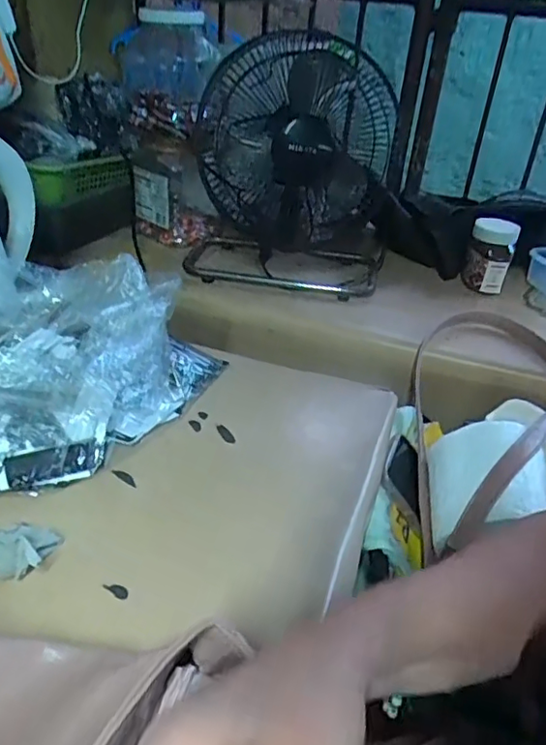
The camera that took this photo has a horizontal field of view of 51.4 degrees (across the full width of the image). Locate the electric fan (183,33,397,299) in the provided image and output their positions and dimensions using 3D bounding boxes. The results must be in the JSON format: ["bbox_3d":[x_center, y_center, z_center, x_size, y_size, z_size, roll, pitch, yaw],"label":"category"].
[{"bbox_3d":[0.024,-0.286,0.797,0.283,0.299,0.161,6,32,3],"label":"electric fan"}]

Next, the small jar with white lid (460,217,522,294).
[{"bbox_3d":[0.326,-0.180,0.852,0.066,0.089,0.055,18,35,20],"label":"small jar with white lid"}]

